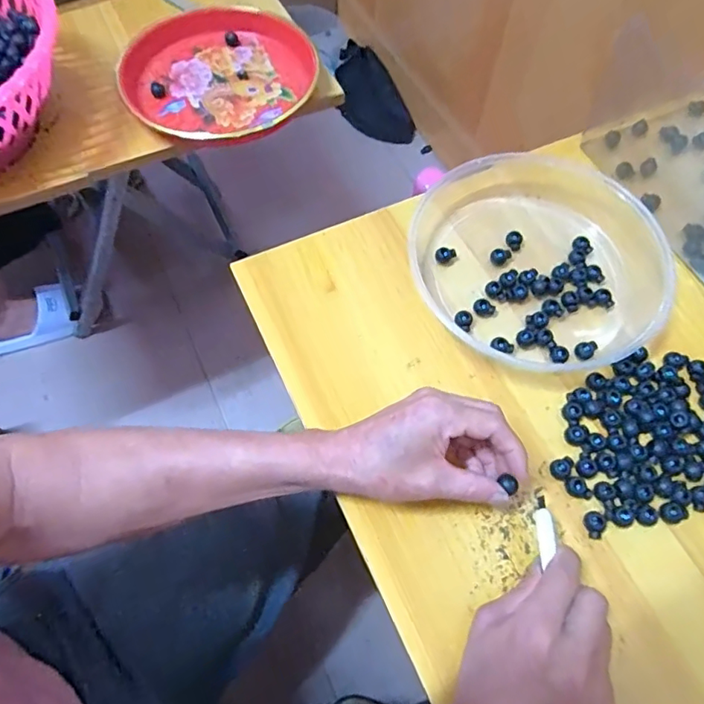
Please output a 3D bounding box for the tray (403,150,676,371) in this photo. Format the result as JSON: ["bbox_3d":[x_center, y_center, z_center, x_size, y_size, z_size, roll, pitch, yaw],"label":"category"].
[{"bbox_3d":[0.171,-0.089,0.475,0.206,0.034,0.221,0,65,0],"label":"tray"}]

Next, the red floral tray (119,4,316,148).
[{"bbox_3d":[-0.150,-0.312,0.587,0.211,0.034,0.208,-14,65,-7],"label":"red floral tray"}]

